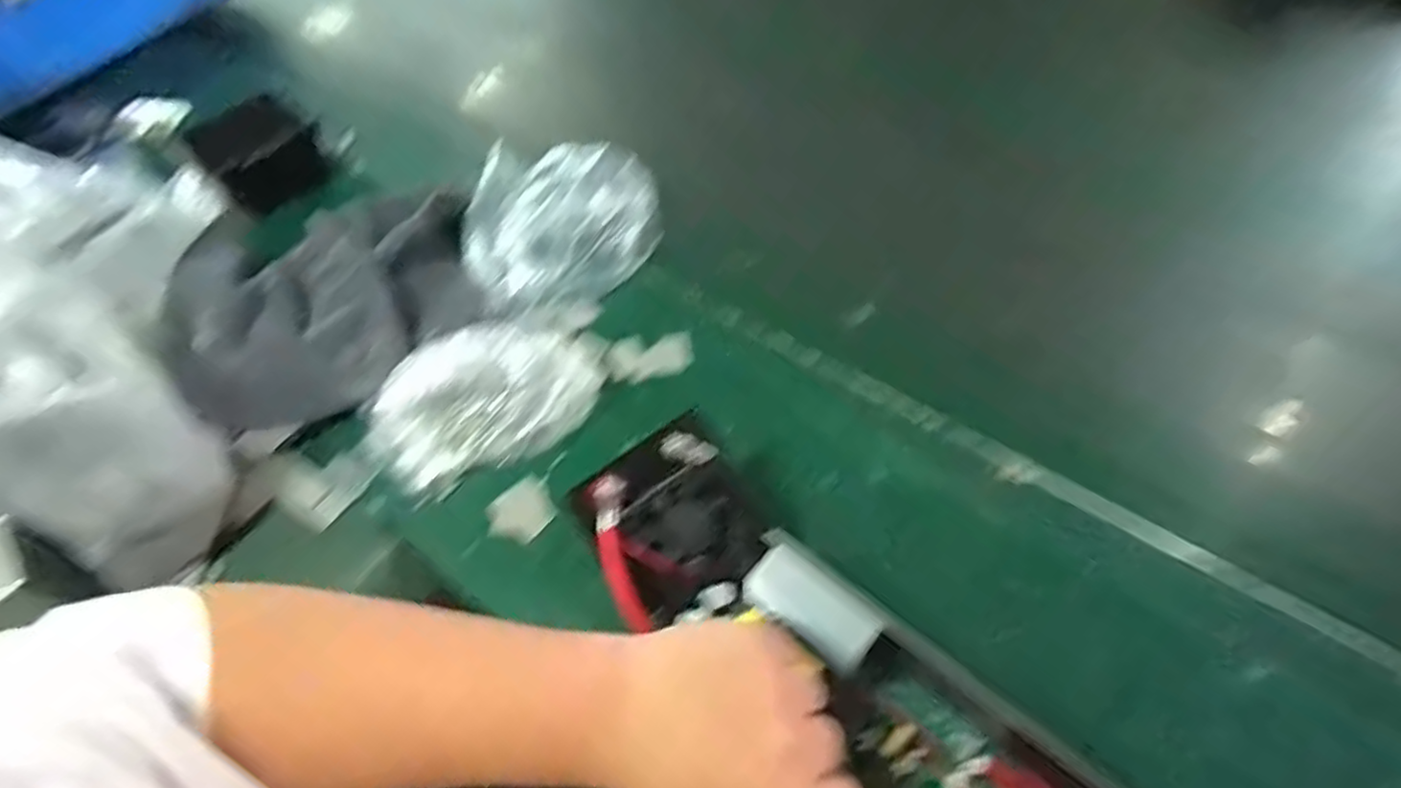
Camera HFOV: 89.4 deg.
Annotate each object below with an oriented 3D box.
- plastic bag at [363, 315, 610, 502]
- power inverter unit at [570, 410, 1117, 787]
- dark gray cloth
[{"bbox_3d":[-0.158,0.001,0.514,0.171,0.042,0.103,-26,56,-13],"label":"plastic bag"},{"bbox_3d":[0.072,0.147,0.362,0.337,0.077,0.105,40,66,18],"label":"power inverter unit"},{"bbox_3d":[-0.299,-0.089,0.571,0.239,0.065,0.201,-35,58,-19],"label":"dark gray cloth"}]

